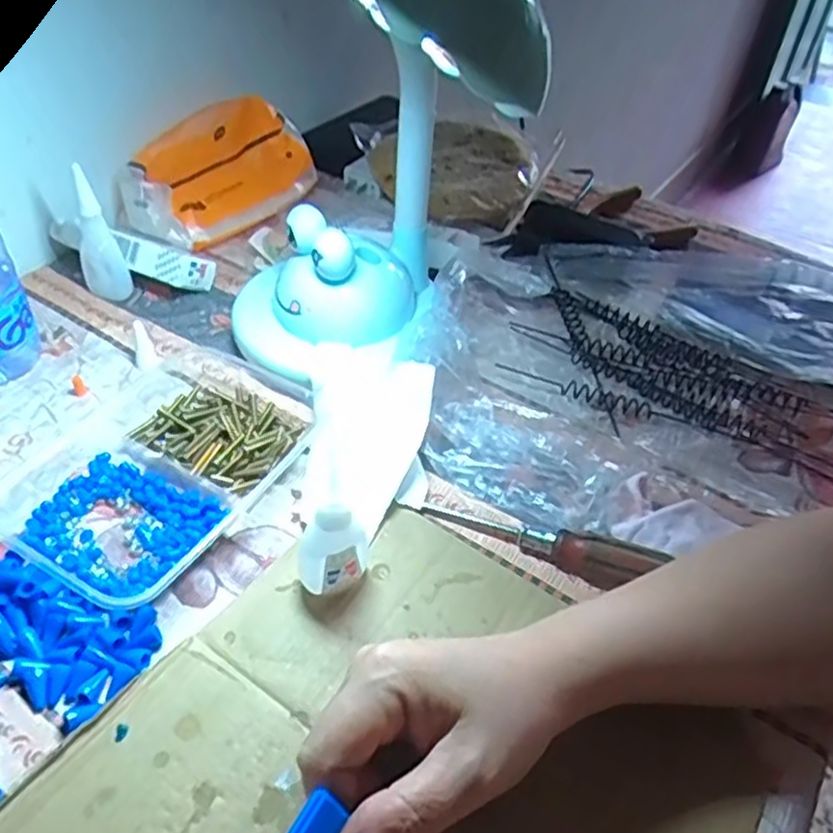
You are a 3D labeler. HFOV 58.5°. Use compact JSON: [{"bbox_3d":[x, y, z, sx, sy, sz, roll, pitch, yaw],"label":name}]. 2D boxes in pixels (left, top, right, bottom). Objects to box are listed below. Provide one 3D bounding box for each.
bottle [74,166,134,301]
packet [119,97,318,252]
[{"bbox_3d":[-0.223,-0.126,0.523,0.025,0.094,0.025,-28,52,-30],"label":"bottle"},{"bbox_3d":[-0.162,-0.203,0.619,0.035,0.097,0.167,10,36,46],"label":"packet"}]

